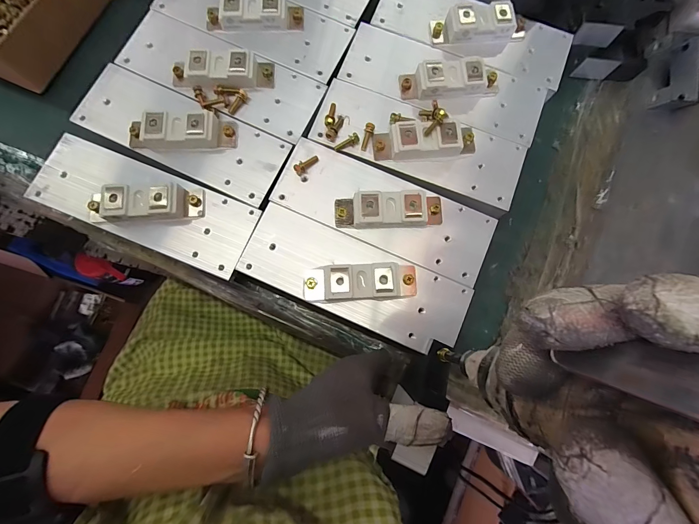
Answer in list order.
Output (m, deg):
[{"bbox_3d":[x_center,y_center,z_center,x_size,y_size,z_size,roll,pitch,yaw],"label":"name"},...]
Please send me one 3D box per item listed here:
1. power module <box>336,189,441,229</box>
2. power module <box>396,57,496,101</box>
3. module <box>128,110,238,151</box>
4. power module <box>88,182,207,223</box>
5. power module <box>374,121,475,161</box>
[{"bbox_3d":[0.034,-0.042,0.267,0.090,0.018,0.029,-1,80,-1],"label":"power module"},{"bbox_3d":[0.092,-0.165,0.291,0.087,0.019,0.030,-7,80,-3],"label":"power module"},{"bbox_3d":[-0.145,-0.111,0.275,0.091,0.018,0.029,-3,80,-2],"label":"module"},{"bbox_3d":[-0.167,-0.048,0.263,0.092,0.019,0.027,-4,80,-2],"label":"power module"},{"bbox_3d":[0.066,-0.105,0.280,0.088,0.019,0.028,-2,80,-2],"label":"power module"}]

